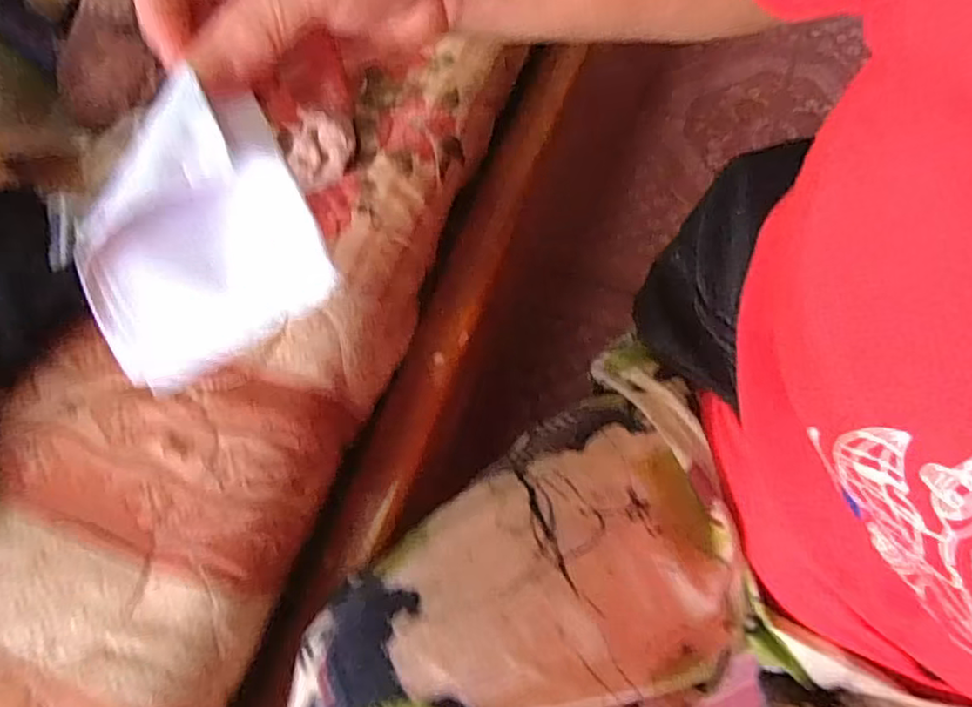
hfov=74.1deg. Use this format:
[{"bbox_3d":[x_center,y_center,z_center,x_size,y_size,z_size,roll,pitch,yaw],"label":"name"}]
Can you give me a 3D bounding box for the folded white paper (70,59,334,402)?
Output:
[{"bbox_3d":[-0.098,-0.042,0.214,0.075,0.035,0.084,-24,68,-8],"label":"folded white paper"}]

